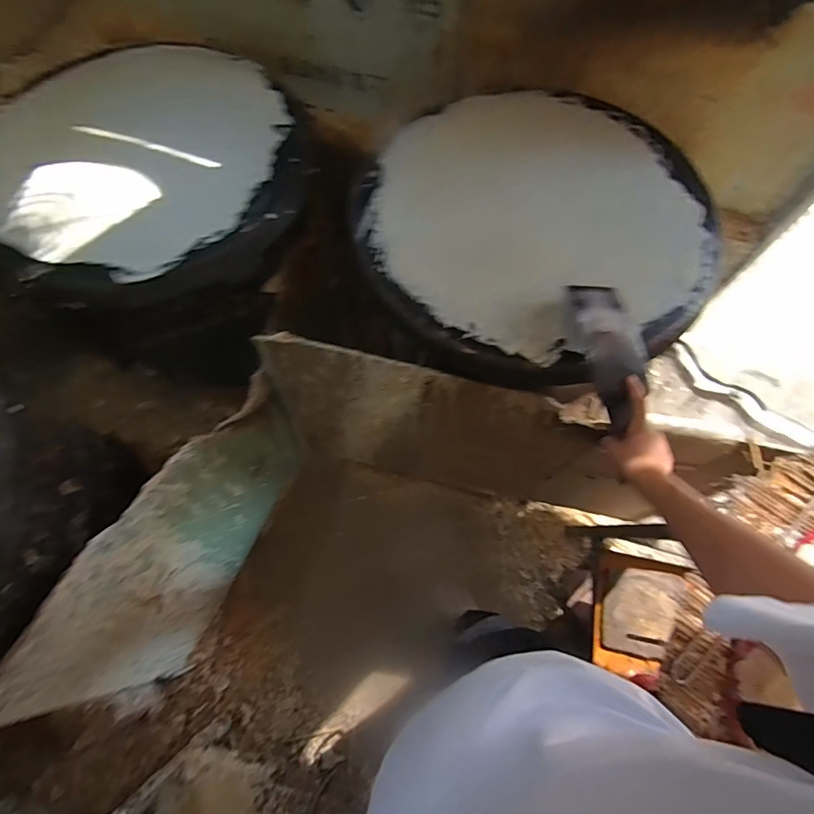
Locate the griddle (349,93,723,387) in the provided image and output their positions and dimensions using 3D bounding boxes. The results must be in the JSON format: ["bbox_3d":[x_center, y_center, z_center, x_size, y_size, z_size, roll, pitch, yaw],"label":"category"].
[{"bbox_3d":[0.211,-0.289,0.767,0.575,0.109,0.526,-2,70,6],"label":"griddle"}]

